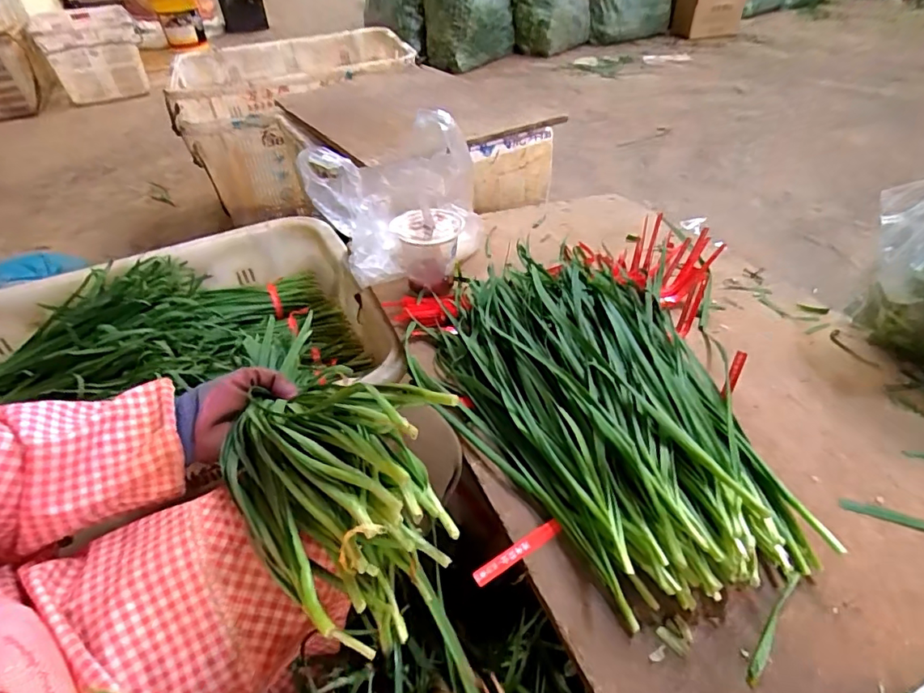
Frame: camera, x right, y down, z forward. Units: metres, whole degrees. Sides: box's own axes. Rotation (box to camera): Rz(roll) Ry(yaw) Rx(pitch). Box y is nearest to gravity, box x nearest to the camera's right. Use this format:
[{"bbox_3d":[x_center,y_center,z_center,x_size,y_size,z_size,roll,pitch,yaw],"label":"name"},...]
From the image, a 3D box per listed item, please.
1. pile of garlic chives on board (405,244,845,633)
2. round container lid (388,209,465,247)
[{"bbox_3d":[0.124,0.027,0.494,0.290,0.073,0.428,-16,43,-14],"label":"pile of garlic chives on board"},{"bbox_3d":[-0.039,-0.147,0.619,0.068,0.019,0.077,26,49,29],"label":"round container lid"}]

